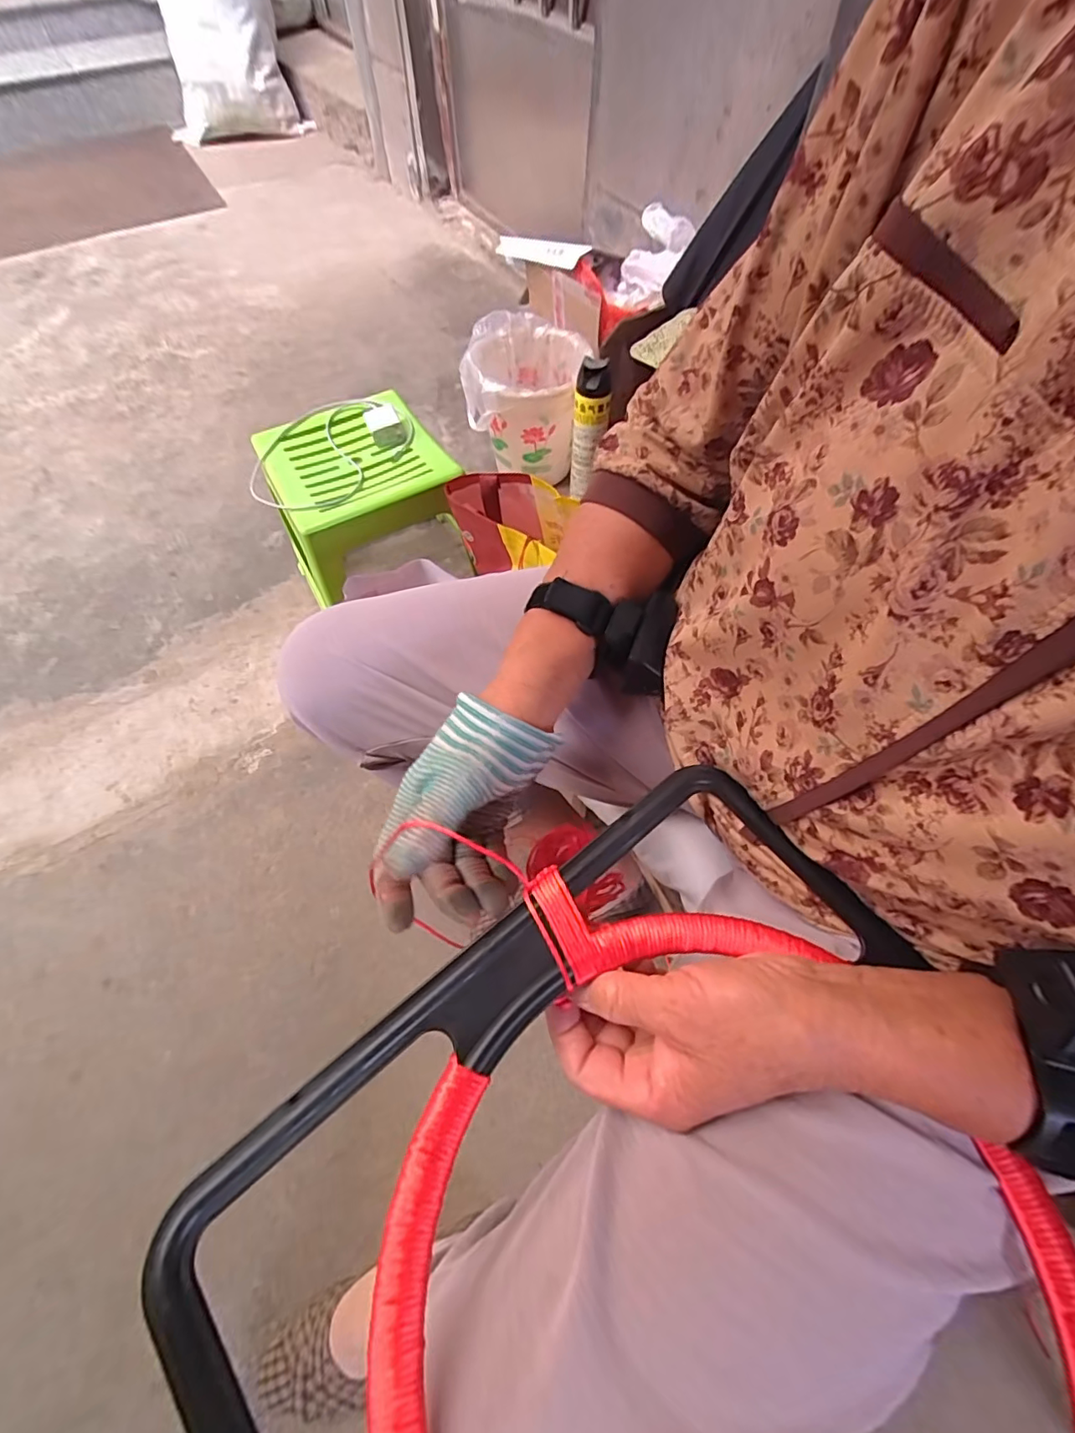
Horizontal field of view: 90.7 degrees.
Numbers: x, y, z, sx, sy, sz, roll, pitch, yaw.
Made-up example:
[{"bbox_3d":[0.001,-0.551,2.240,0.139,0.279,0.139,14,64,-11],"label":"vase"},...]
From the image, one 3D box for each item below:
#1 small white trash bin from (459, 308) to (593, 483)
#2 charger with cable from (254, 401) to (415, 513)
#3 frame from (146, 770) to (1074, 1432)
[{"bbox_3d":[-0.022,-0.643,1.091,0.240,0.232,0.209,-2,62,1],"label":"small white trash bin"},{"bbox_3d":[-0.320,-0.407,0.817,0.196,0.038,0.267,26,63,11],"label":"charger with cable"},{"bbox_3d":[0.079,0.222,0.201,0.325,0.028,0.334,-35,68,-19],"label":"frame"}]

